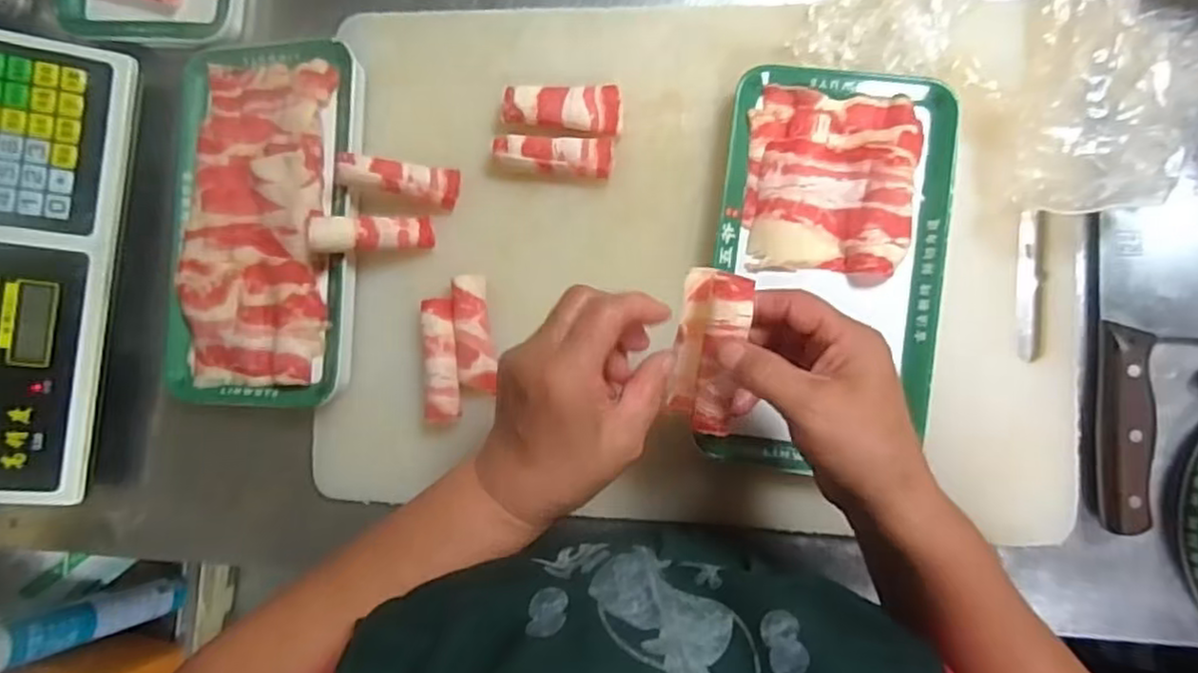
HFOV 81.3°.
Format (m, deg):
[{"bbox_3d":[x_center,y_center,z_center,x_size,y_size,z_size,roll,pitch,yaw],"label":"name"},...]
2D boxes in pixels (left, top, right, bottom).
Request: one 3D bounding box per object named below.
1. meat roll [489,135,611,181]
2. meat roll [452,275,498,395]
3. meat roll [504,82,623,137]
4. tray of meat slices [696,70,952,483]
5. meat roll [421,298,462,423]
[{"bbox_3d":[-0.029,-0.113,0.445,0.075,0.019,0.023,3,83,4],"label":"meat roll"},{"bbox_3d":[-0.079,-0.002,0.442,0.024,0.012,0.073,-5,83,3],"label":"meat roll"},{"bbox_3d":[-0.023,-0.147,0.447,0.074,0.017,0.030,5,84,4],"label":"meat roll"},{"bbox_3d":[0.140,-0.043,0.426,0.133,0.031,0.245,6,84,4],"label":"tray of meat slices"},{"bbox_3d":[-0.100,0.015,0.441,0.020,0.013,0.077,-6,83,3],"label":"meat roll"}]

